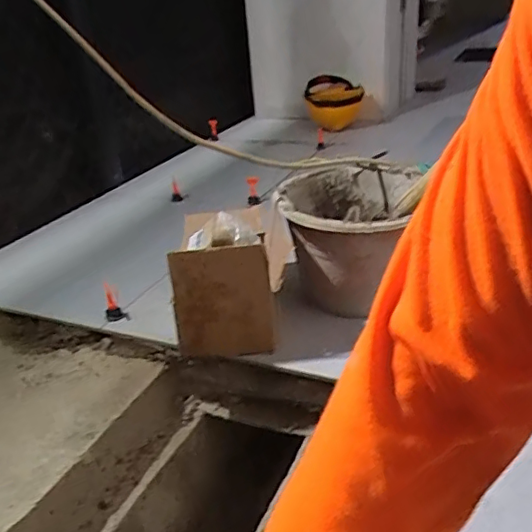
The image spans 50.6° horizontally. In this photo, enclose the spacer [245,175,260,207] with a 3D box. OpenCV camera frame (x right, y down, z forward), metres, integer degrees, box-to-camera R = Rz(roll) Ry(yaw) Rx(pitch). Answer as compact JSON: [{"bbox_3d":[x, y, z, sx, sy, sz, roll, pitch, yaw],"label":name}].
[{"bbox_3d":[-0.034,-0.200,1.497,0.031,0.079,0.032,-4,-5,6],"label":"spacer"}]

